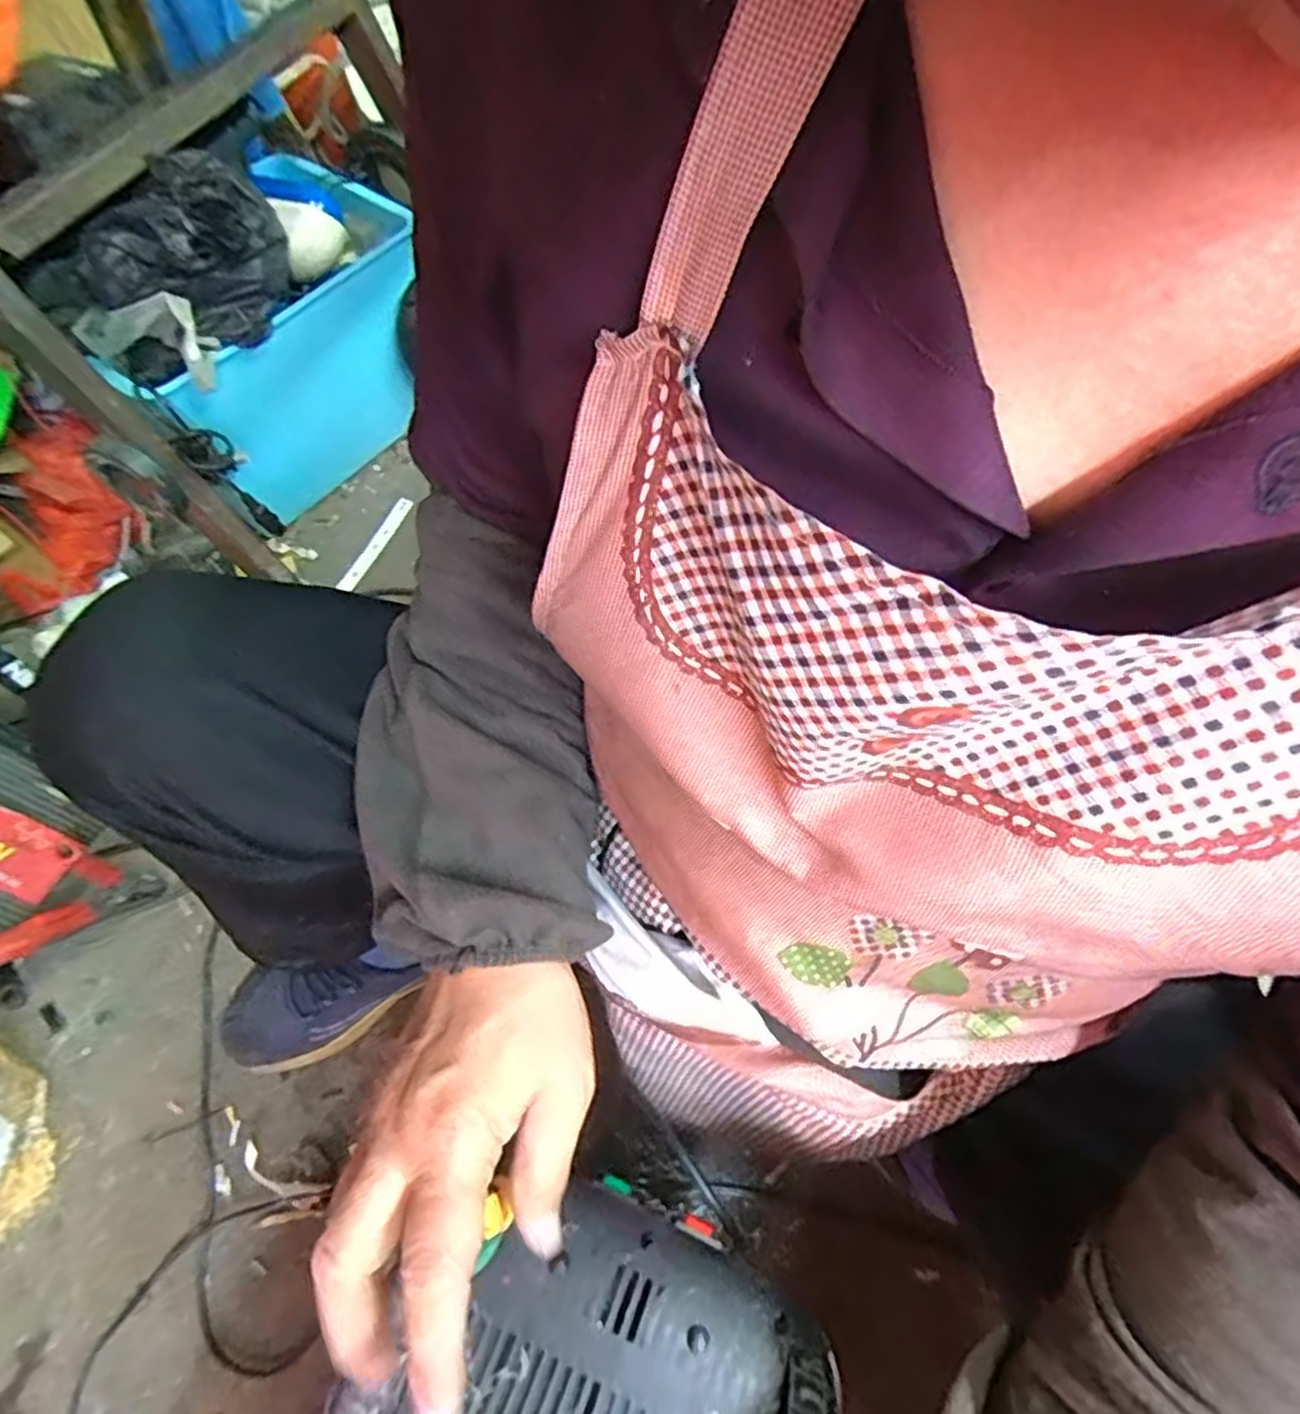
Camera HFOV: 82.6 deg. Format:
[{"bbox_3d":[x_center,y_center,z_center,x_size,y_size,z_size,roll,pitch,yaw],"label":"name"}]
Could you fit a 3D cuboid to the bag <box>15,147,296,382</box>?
[{"bbox_3d":[-0.485,-0.448,0.753,0.121,0.133,0.230,27,66,12],"label":"bag"}]

